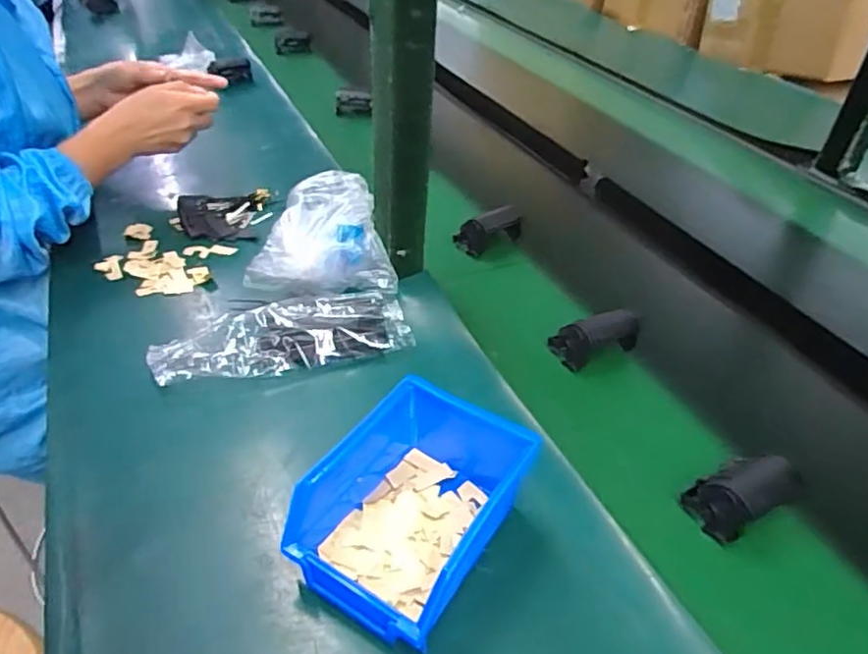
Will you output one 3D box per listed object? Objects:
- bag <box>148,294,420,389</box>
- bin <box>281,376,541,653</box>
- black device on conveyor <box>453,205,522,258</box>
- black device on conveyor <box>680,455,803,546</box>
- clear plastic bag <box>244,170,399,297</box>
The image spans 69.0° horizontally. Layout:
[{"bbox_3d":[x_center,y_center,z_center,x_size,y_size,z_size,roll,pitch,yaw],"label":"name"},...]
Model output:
[{"bbox_3d":[-0.137,0.002,0.566,0.222,0.021,0.080,-5,40,-10],"label":"bag"},{"bbox_3d":[-0.014,0.116,0.408,0.108,0.072,0.144,21,46,24],"label":"bin"},{"bbox_3d":[0.065,-0.112,0.733,0.078,0.036,0.040,-15,43,-21],"label":"black device on conveyor"},{"bbox_3d":[0.222,0.120,0.452,0.069,0.040,0.049,-21,45,-21],"label":"black device on conveyor"},{"bbox_3d":[-0.116,-0.077,0.619,0.137,0.099,0.091,-13,42,-13],"label":"clear plastic bag"}]

